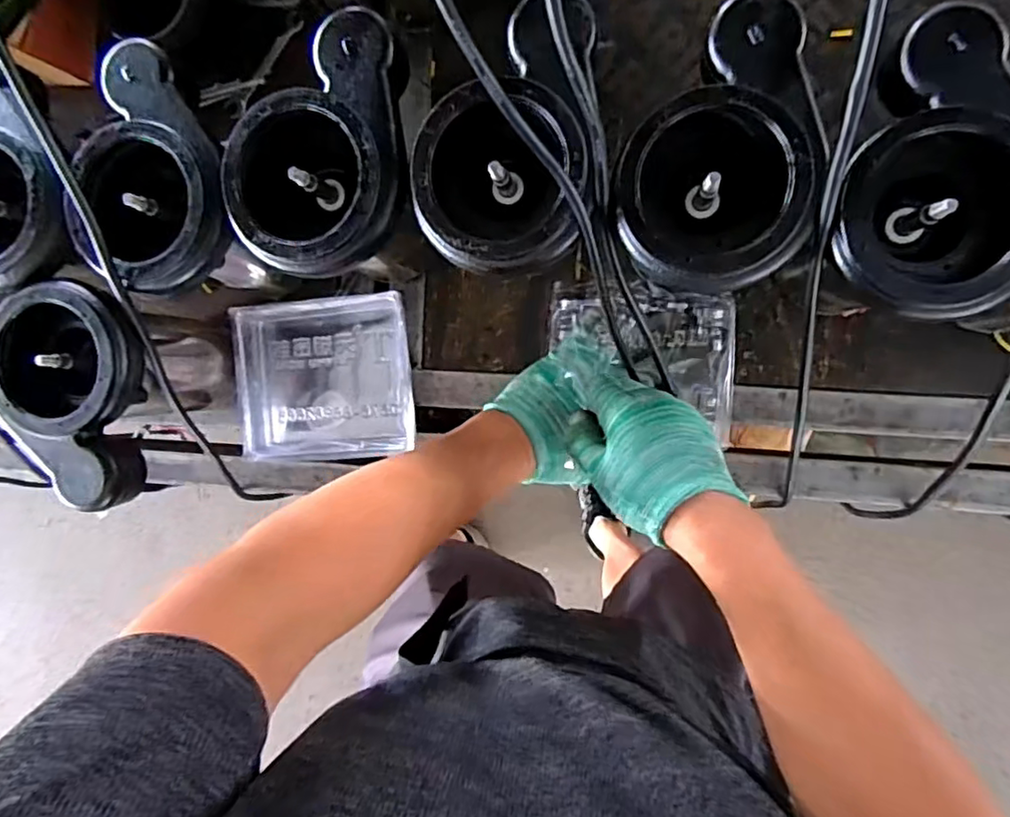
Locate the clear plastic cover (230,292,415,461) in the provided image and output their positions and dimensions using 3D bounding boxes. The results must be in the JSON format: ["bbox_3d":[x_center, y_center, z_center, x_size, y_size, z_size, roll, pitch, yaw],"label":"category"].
[{"bbox_3d":[-0.170,-0.027,0.584,0.173,0.044,0.148,-2,94,8],"label":"clear plastic cover"}]

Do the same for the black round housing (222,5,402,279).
[{"bbox_3d":[-0.126,-0.175,0.424,0.120,0.058,0.166,3,95,8],"label":"black round housing"}]

